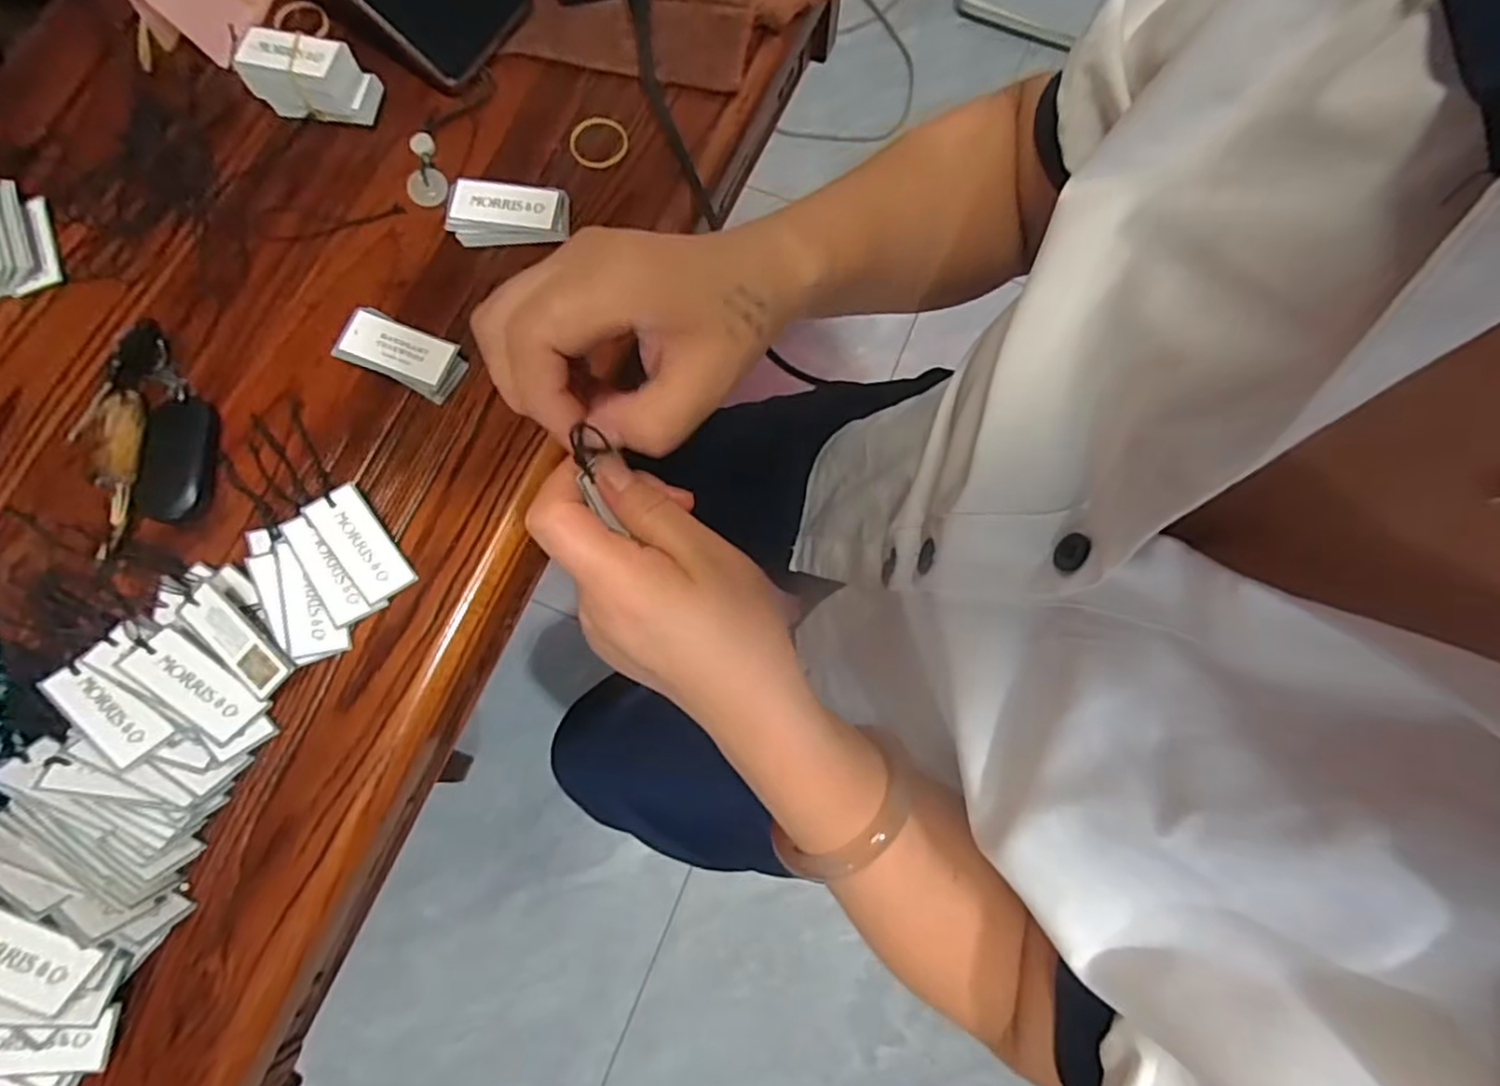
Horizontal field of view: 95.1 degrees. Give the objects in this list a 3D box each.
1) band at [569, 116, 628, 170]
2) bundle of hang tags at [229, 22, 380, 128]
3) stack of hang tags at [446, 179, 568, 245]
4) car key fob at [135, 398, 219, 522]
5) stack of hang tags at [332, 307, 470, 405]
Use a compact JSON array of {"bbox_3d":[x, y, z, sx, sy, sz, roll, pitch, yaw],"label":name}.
[{"bbox_3d":[-0.086,-0.227,0.389,0.033,0.004,0.035,-7,78,-1],"label":"band"},{"bbox_3d":[-0.247,-0.259,0.383,0.066,0.034,0.028,11,78,3],"label":"bundle of hang tags"},{"bbox_3d":[-0.130,-0.178,0.371,0.063,0.016,0.029,1,78,1],"label":"stack of hang tags"},{"bbox_3d":[-0.295,-0.043,0.353,0.035,0.010,0.065,-4,78,0],"label":"car key fob"},{"bbox_3d":[-0.181,-0.098,0.356,0.060,0.014,0.029,24,79,5],"label":"stack of hang tags"}]

